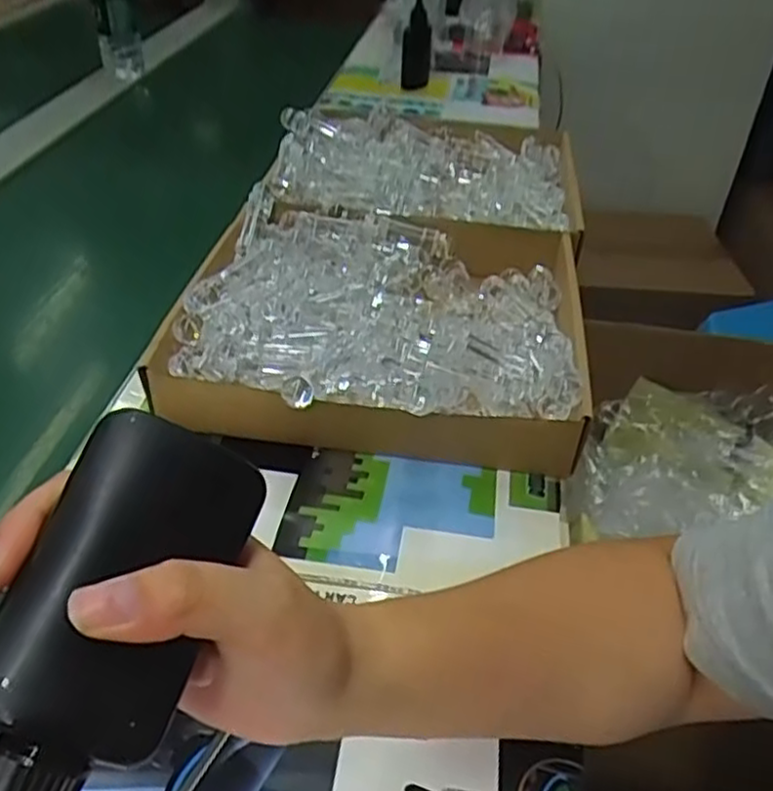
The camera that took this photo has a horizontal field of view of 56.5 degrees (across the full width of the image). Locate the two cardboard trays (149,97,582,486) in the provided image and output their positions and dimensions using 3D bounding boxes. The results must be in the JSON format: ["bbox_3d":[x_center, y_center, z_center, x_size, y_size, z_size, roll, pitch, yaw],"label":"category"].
[{"bbox_3d":[0.016,-0.152,0.692,0.318,0.075,0.548,8,39,6],"label":"two cardboard trays"}]

